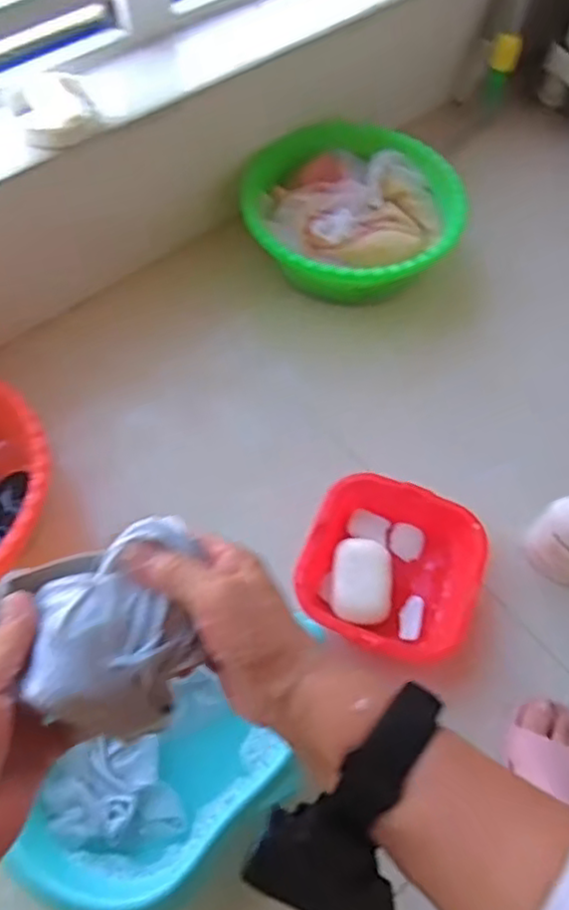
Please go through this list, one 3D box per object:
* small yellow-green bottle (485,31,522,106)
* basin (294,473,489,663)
[{"bbox_3d":[0.366,-0.654,1.127,0.046,0.120,0.029,17,62,8],"label":"small yellow-green bottle"},{"bbox_3d":[0.119,0.127,0.740,0.184,0.068,0.188,21,62,10],"label":"basin"}]

